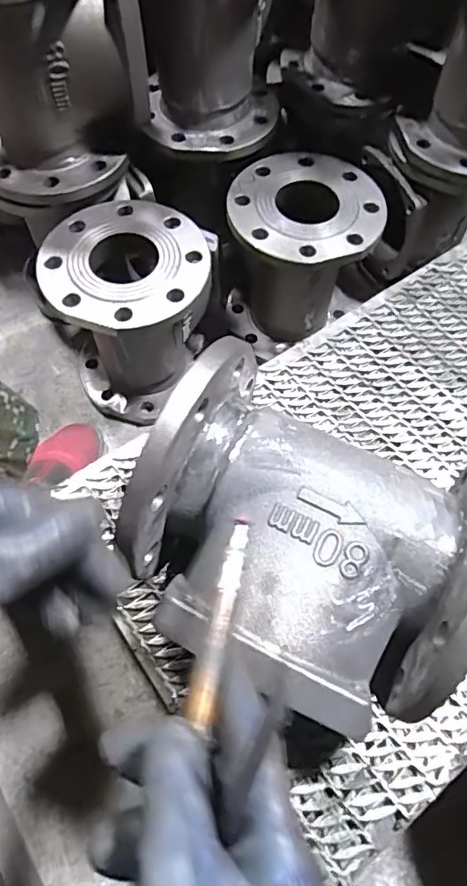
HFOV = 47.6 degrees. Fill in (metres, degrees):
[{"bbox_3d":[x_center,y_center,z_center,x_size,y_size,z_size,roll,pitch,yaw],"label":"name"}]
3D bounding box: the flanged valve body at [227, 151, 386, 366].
[{"bbox_3d":[0.087,-0.251,0.743,0.182,0.215,0.179,1,64,-3],"label":"flanged valve body"}]

